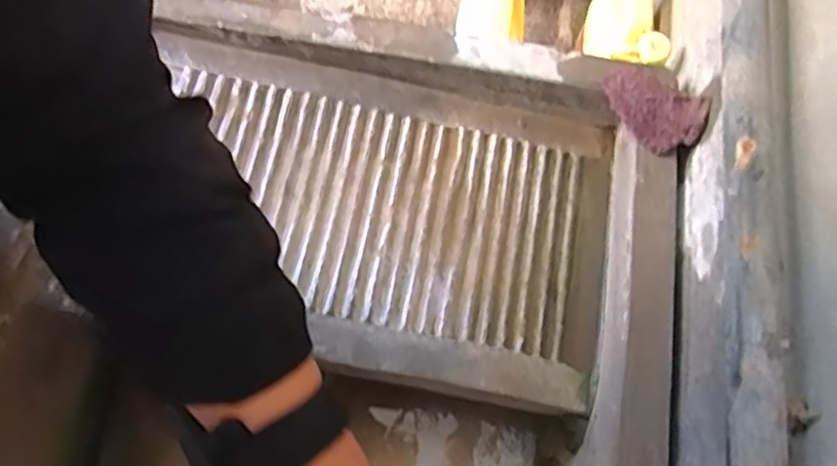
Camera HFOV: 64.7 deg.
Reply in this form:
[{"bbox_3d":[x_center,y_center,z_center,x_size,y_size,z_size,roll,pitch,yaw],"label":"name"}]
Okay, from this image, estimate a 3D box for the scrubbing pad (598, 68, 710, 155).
[{"bbox_3d":[0.188,-0.099,0.540,0.086,0.015,0.052,32,112,23],"label":"scrubbing pad"}]

